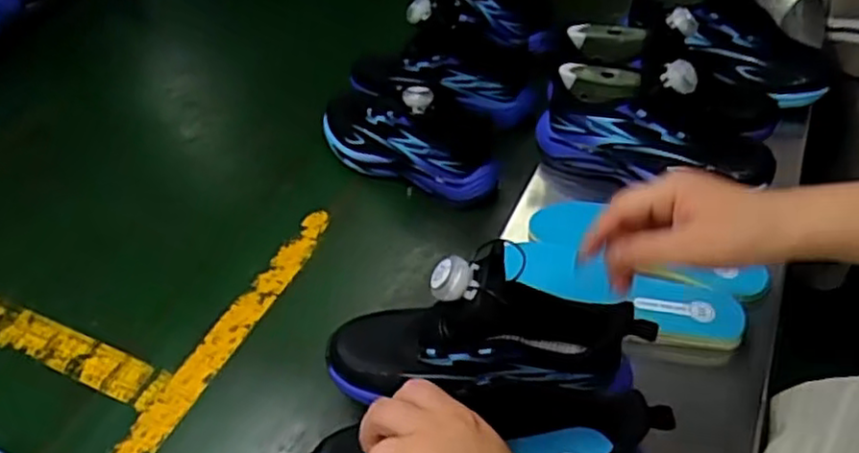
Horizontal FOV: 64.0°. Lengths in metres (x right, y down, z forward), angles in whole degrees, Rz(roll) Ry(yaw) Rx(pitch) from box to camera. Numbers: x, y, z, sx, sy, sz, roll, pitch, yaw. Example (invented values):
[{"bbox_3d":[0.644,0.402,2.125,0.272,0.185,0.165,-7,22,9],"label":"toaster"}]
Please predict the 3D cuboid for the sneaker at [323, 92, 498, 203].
[{"bbox_3d":[-0.018,-0.095,0.710,0.209,0.086,0.090,25,49,21],"label":"sneaker"}]

